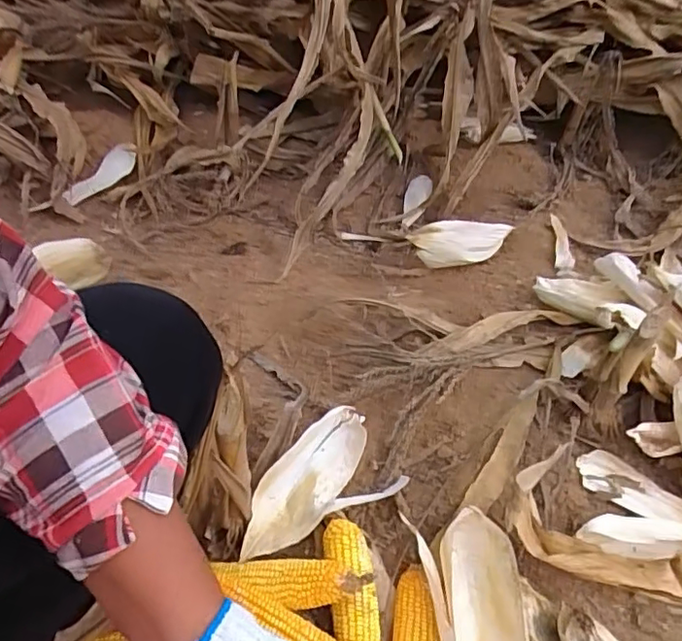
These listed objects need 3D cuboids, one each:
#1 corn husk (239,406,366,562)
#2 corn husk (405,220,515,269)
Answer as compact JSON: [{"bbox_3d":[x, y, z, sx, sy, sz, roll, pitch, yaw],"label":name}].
[{"bbox_3d":[-0.042,0.199,0.712,0.083,0.053,0.219,32,66,21],"label":"corn husk"},{"bbox_3d":[0.221,-0.142,1.066,0.235,0.071,0.053,-9,50,-29],"label":"corn husk"}]

